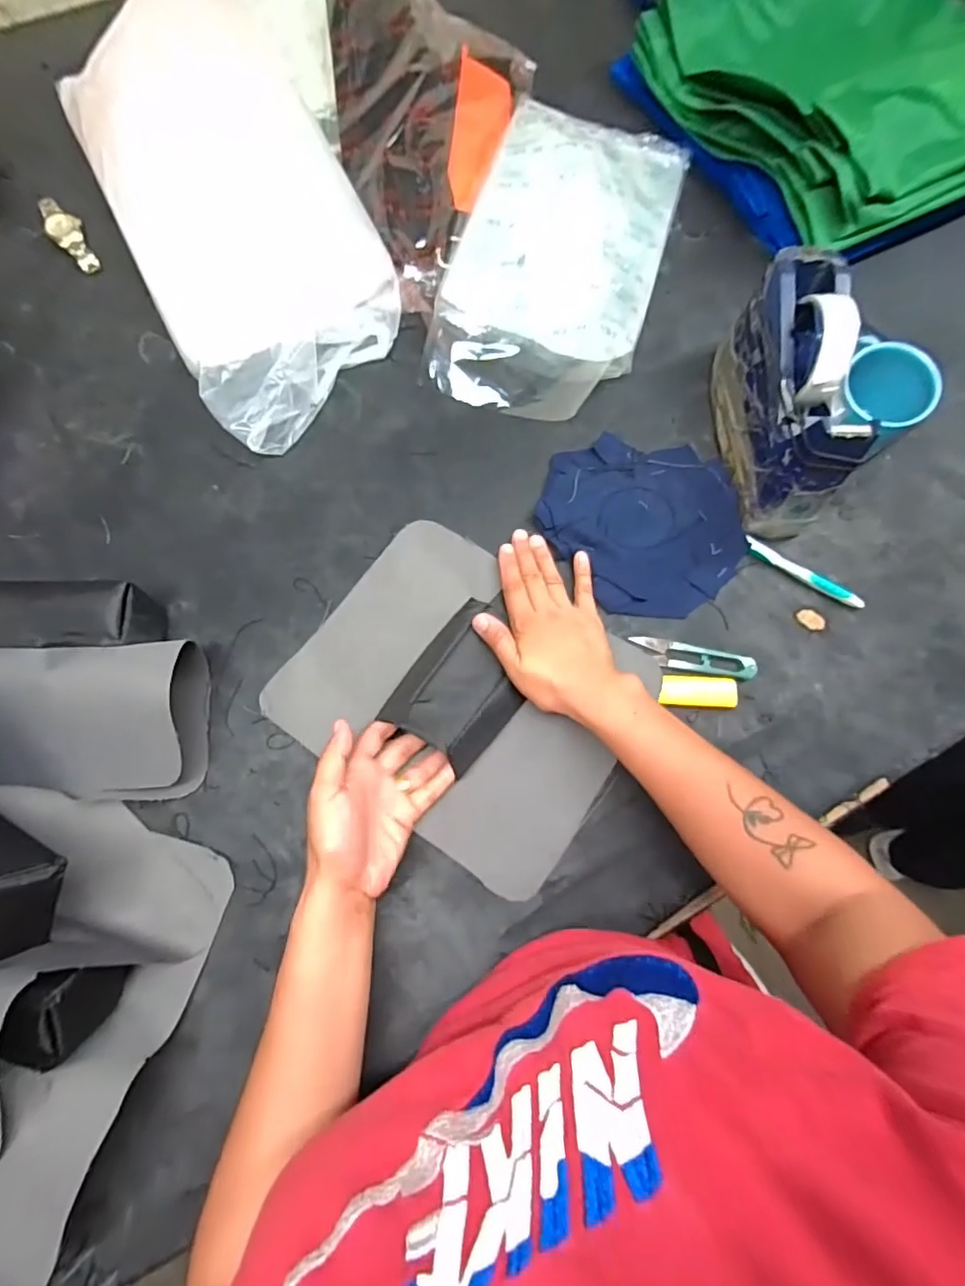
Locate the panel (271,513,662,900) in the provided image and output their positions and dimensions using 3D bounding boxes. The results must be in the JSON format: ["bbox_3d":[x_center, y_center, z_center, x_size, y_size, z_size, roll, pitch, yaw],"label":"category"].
[{"bbox_3d":[-0.012,0.033,0.445,0.262,0.033,0.221,33,75,9],"label":"panel"}]

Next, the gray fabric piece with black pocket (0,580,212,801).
[{"bbox_3d":[-0.331,0.037,0.417,0.228,0.060,0.155,-2,73,-2],"label":"gray fabric piece with black pocket"}]

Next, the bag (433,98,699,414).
[{"bbox_3d":[0.083,-0.402,0.568,0.194,0.047,0.376,17,73,4],"label":"bag"}]

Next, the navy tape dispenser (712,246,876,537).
[{"bbox_3d":[0.258,-0.209,0.474,0.068,0.121,0.204,2,72,-1],"label":"navy tape dispenser"}]

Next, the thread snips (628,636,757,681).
[{"bbox_3d":[0.178,0.013,0.464,0.100,0.010,0.024,12,73,2],"label":"thread snips"}]

